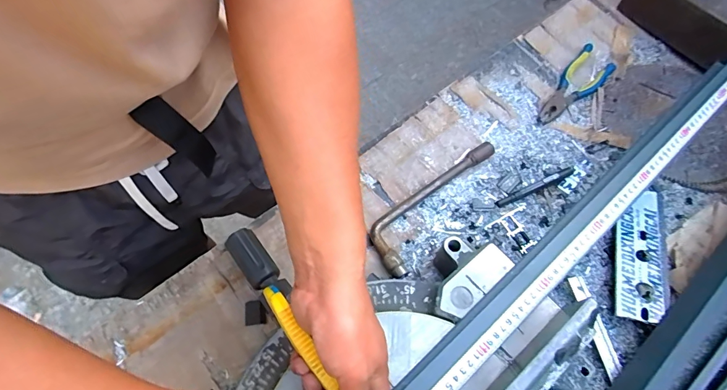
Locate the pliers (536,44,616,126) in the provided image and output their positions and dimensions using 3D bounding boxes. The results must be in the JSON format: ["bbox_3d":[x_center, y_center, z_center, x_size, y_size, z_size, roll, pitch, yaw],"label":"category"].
[{"bbox_3d":[0.365,-0.188,0.675,0.067,0.016,0.190,41,70,19],"label":"pliers"}]

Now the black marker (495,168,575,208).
[{"bbox_3d":[0.261,-0.013,0.587,0.138,0.010,0.013,-22,65,-11],"label":"black marker"}]

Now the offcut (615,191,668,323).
[{"bbox_3d":[0.382,0.077,0.537,0.057,0.012,0.197,10,57,21],"label":"offcut"}]

